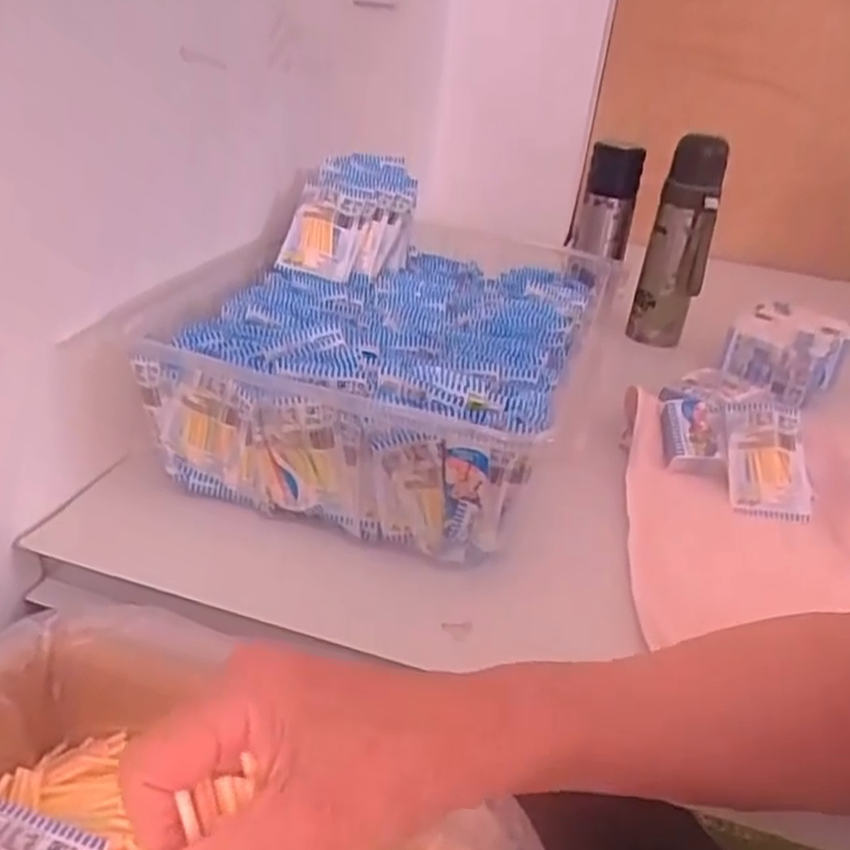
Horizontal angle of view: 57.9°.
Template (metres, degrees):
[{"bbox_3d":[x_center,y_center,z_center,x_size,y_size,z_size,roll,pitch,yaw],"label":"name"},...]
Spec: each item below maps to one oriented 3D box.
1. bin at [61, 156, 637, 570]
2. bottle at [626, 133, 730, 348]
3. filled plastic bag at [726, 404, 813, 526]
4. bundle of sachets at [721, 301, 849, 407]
[{"bbox_3d":[-0.029,-0.080,0.691,0.331,0.166,0.425,15,30,13],"label":"bin"},{"bbox_3d":[0.307,-0.213,0.931,0.072,0.241,0.079,16,31,15],"label":"bottle"},{"bbox_3d":[0.298,0.030,0.667,0.066,0.019,0.104,7,69,4],"label":"filled plastic bag"},{"bbox_3d":[0.422,-0.087,0.899,0.111,0.067,0.152,25,34,28],"label":"bundle of sachets"}]

